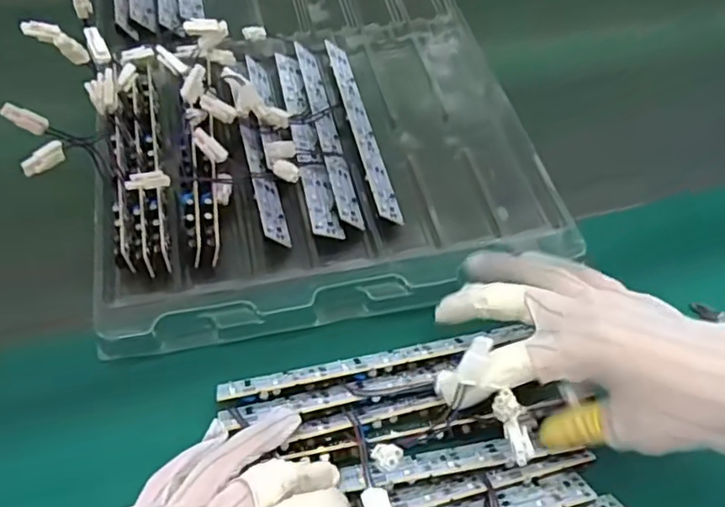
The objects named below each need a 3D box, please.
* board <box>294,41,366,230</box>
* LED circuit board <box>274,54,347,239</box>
[{"bbox_3d":[-0.028,-0.095,0.454,0.024,0.008,0.185,21,42,-44],"label":"board"},{"bbox_3d":[-0.043,-0.087,0.447,0.021,0.013,0.184,-9,58,-10],"label":"LED circuit board"}]

